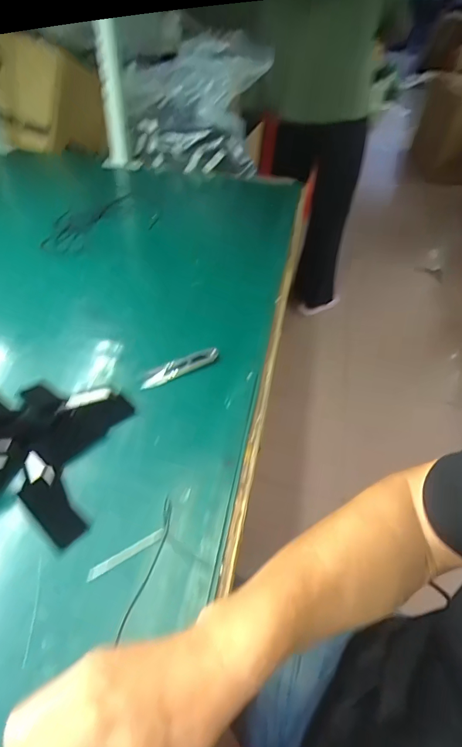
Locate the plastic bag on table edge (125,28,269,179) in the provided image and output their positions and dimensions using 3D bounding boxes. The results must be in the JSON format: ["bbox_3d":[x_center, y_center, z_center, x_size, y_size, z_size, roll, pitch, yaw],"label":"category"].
[{"bbox_3d":[-0.076,-0.584,0.890,0.273,0.249,0.171,14,47,8],"label":"plastic bag on table edge"}]

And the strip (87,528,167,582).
[{"bbox_3d":[-0.090,0.157,0.349,0.070,0.004,0.009,-21,52,-24],"label":"strip"}]

